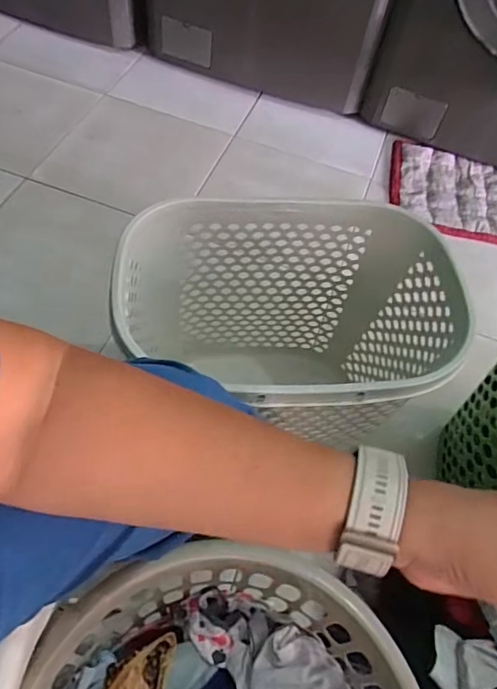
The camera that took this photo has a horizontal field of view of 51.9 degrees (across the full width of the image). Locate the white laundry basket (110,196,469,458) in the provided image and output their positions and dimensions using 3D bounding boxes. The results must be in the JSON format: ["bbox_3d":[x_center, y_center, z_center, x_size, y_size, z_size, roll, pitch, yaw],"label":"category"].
[{"bbox_3d":[0.045,0.025,0.810,0.432,0.400,0.301,0,58,-8],"label":"white laundry basket"}]

